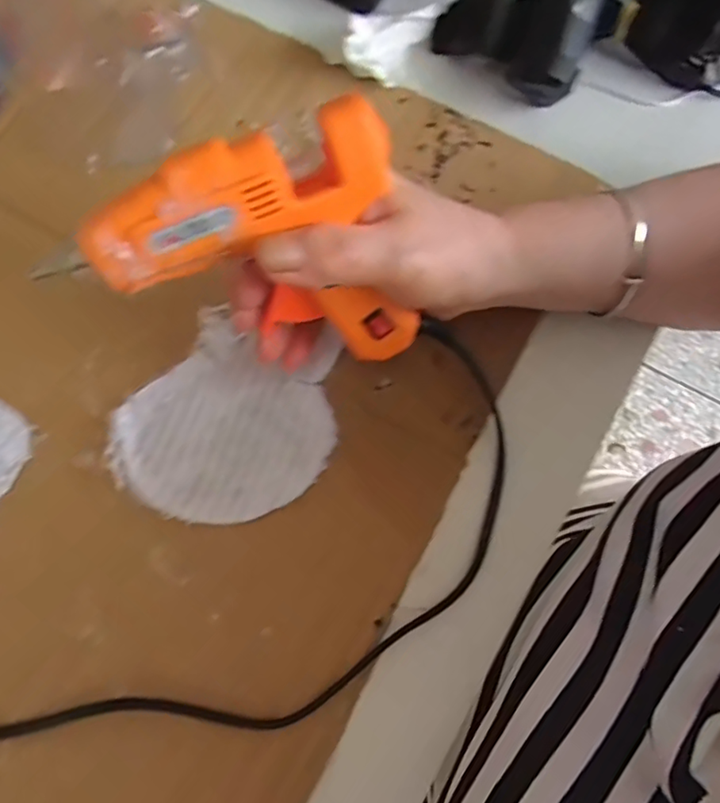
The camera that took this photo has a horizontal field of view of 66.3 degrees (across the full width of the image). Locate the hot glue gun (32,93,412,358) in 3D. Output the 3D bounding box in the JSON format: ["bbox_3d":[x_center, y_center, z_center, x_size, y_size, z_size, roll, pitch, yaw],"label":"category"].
[{"bbox_3d":[-0.040,-0.054,0.227,0.113,0.105,0.030,-19,45,-6],"label":"hot glue gun"}]

